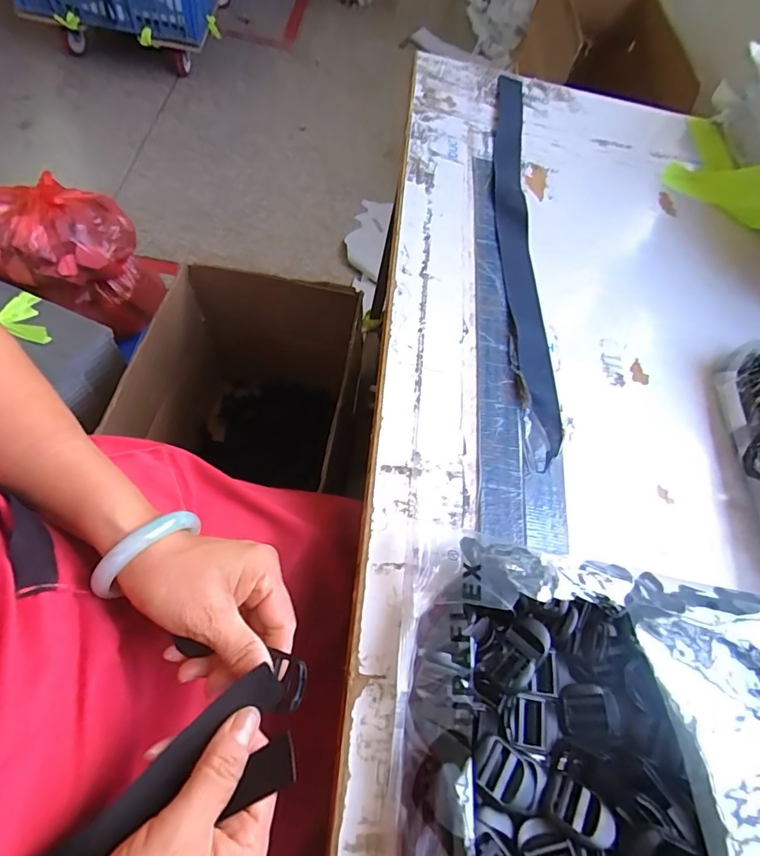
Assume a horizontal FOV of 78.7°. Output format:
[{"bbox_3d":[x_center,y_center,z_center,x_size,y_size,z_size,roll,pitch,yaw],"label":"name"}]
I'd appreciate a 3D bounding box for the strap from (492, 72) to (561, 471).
[{"bbox_3d":[0.164,-0.256,0.564,0.052,0.013,0.628,9,62,-6],"label":"strap"}]

